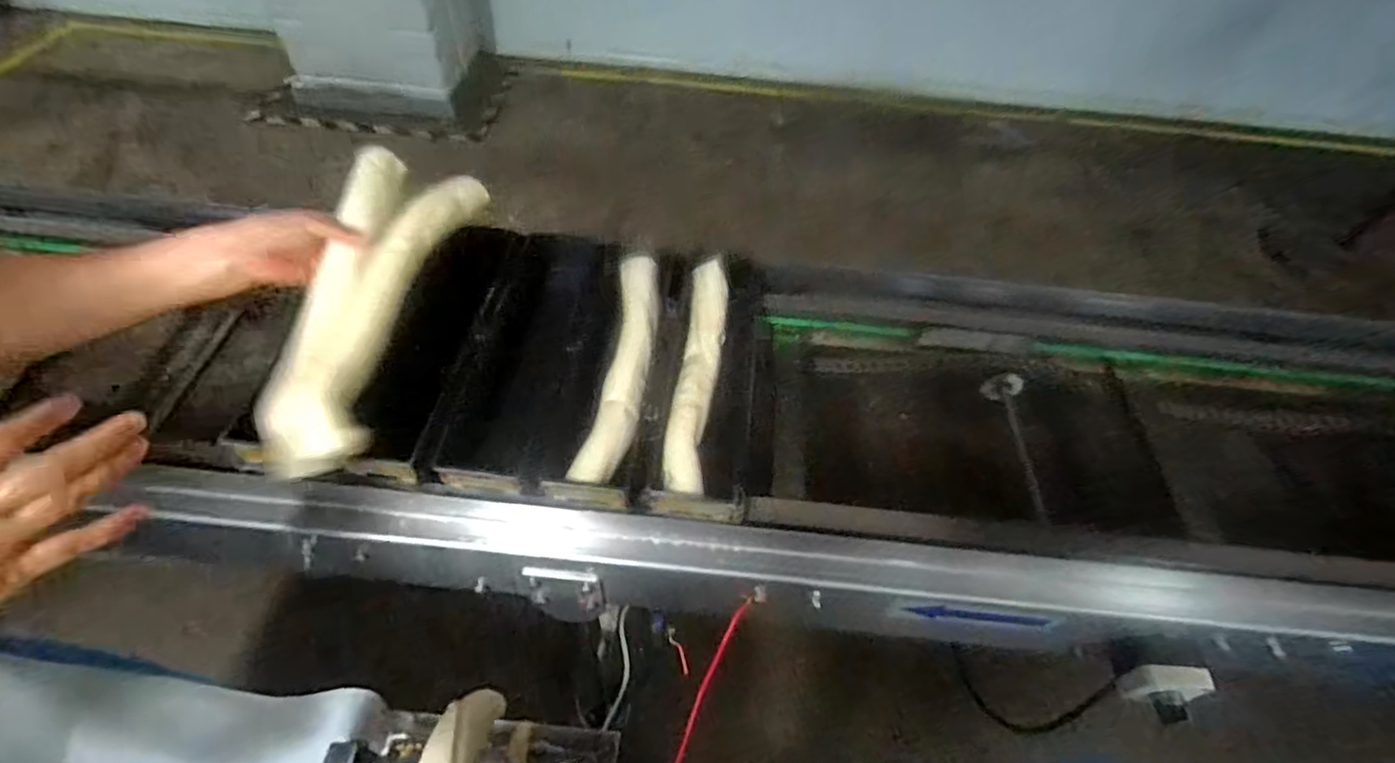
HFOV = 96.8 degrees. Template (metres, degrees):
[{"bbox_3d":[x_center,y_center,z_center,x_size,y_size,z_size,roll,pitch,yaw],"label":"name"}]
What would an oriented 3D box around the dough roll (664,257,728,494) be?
[{"bbox_3d":[0.003,-0.020,0.745,0.050,0.031,0.334,7,51,2],"label":"dough roll"}]

